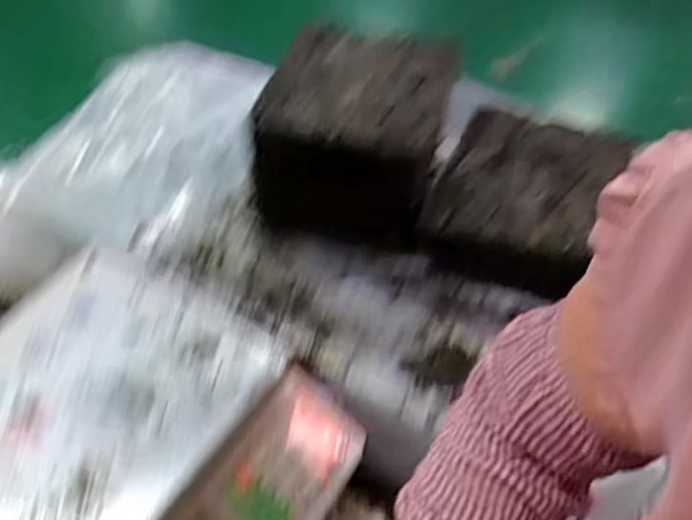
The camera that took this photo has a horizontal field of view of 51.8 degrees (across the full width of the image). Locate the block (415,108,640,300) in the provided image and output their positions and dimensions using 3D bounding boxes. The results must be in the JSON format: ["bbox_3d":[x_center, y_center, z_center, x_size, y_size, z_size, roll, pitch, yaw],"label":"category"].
[{"bbox_3d":[0.194,-0.059,0.785,0.177,0.086,0.198,19,54,19],"label":"block"}]

